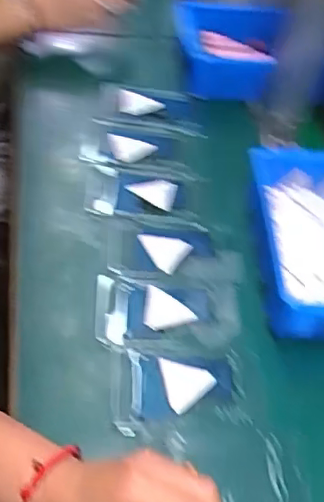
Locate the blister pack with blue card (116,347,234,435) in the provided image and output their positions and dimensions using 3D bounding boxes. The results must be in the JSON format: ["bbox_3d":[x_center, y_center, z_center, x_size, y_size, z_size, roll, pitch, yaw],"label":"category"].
[{"bbox_3d":[0.010,0.118,0.498,0.100,0.004,0.070,3,51,-2],"label":"blister pack with blue card"}]

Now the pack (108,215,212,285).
[{"bbox_3d":[-0.001,-0.002,0.599,0.100,0.008,0.079,7,51,2],"label":"pack"}]

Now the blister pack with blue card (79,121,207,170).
[{"bbox_3d":[-0.026,-0.127,0.699,0.134,0.011,0.070,8,51,2],"label":"blister pack with blue card"}]

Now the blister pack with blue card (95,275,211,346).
[{"bbox_3d":[-0.008,0.055,0.546,0.103,0.015,0.068,1,51,-4],"label":"blister pack with blue card"}]

